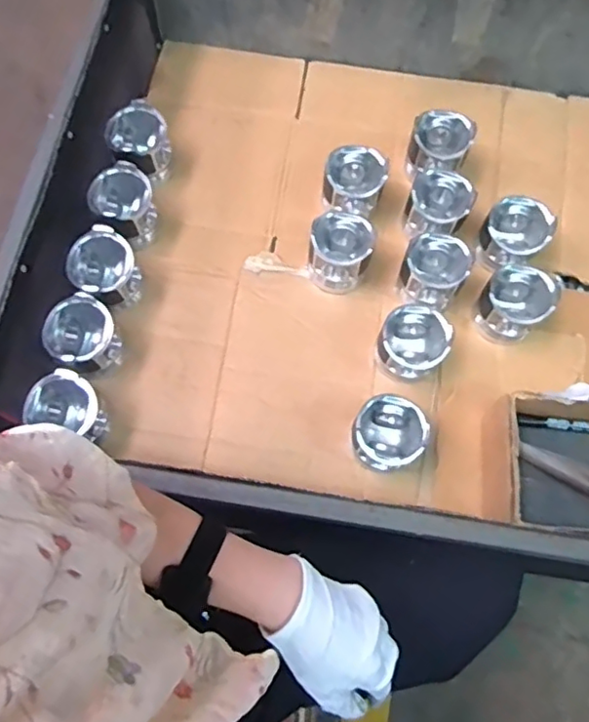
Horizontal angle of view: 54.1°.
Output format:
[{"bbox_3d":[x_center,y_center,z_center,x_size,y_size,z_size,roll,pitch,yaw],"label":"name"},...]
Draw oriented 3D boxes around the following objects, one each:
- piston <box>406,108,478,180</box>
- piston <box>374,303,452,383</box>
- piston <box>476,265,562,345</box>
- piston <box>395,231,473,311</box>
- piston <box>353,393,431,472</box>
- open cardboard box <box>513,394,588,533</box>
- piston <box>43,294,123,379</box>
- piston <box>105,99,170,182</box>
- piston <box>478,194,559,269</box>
[{"bbox_3d":[0.206,-0.303,0.832,0.086,0.079,0.087,0,71,0],"label":"piston"},{"bbox_3d":[0.148,-0.022,0.730,0.081,0.090,0.075,0,71,0],"label":"piston"},{"bbox_3d":[0.285,-0.074,0.753,0.083,0.082,0.083,-42,76,-13],"label":"piston"},{"bbox_3d":[0.183,-0.114,0.769,0.082,0.077,0.085,0,71,0],"label":"piston"},{"bbox_3d":[0.112,0.090,0.697,0.081,0.078,0.082,0,71,0],"label":"piston"},{"bbox_3d":[0.336,0.129,0.680,0.190,0.096,0.143,6,71,2],"label":"open cardboard box"},{"bbox_3d":[-0.259,-0.027,0.717,0.084,0.068,0.081,-37,75,-12],"label":"piston"},{"bbox_3d":[-0.214,-0.304,0.815,0.082,0.067,0.086,-37,75,-12],"label":"piston"},{"bbox_3d":[0.296,-0.168,0.787,0.084,0.087,0.081,38,75,12],"label":"piston"}]

